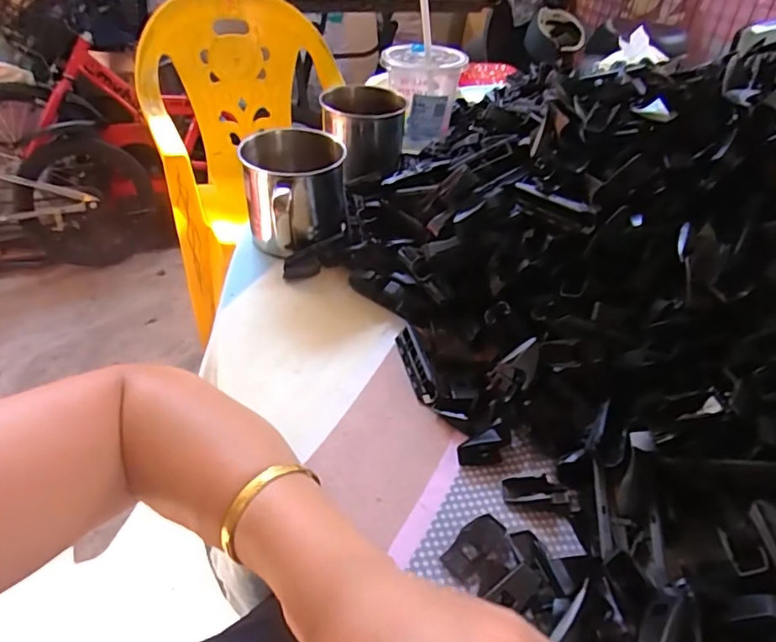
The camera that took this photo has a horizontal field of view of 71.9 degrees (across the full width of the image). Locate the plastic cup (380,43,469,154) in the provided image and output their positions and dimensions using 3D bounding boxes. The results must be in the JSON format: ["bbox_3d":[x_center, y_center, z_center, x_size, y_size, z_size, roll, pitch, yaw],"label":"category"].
[{"bbox_3d":[0.039,-0.263,0.630,0.089,0.099,0.106,10,42,6],"label":"plastic cup"}]

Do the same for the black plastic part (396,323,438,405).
[{"bbox_3d":[0.021,0.031,0.402,0.014,0.015,0.069,-9,43,-13],"label":"black plastic part"}]

